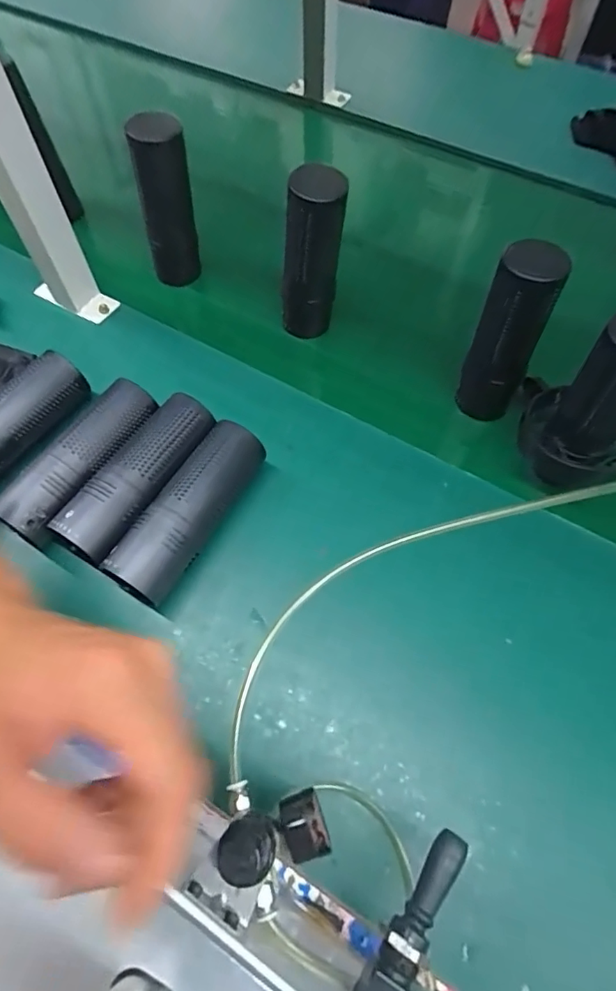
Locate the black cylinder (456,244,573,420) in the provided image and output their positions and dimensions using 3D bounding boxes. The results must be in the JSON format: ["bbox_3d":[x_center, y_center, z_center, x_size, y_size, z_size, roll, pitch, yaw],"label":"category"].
[{"bbox_3d":[0.180,-0.147,0.469,0.054,0.167,0.058,20,64,11],"label":"black cylinder"}]

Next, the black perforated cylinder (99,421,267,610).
[{"bbox_3d":[-0.096,0.012,0.444,0.054,0.055,0.155,25,65,13],"label":"black perforated cylinder"}]

